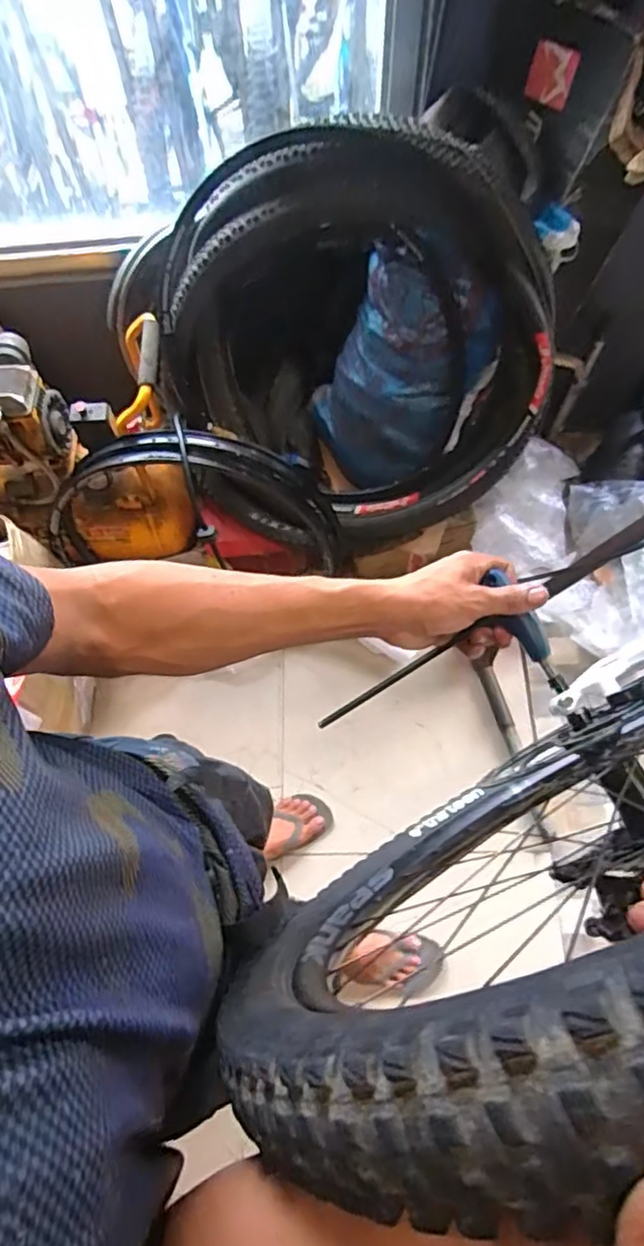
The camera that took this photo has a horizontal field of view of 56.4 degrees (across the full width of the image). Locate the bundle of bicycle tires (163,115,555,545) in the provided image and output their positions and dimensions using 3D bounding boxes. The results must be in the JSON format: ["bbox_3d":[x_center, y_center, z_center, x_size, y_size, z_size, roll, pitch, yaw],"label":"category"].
[{"bbox_3d":[0.054,-0.521,1.198,0.718,0.724,0.313,2,38,5],"label":"bundle of bicycle tires"}]

